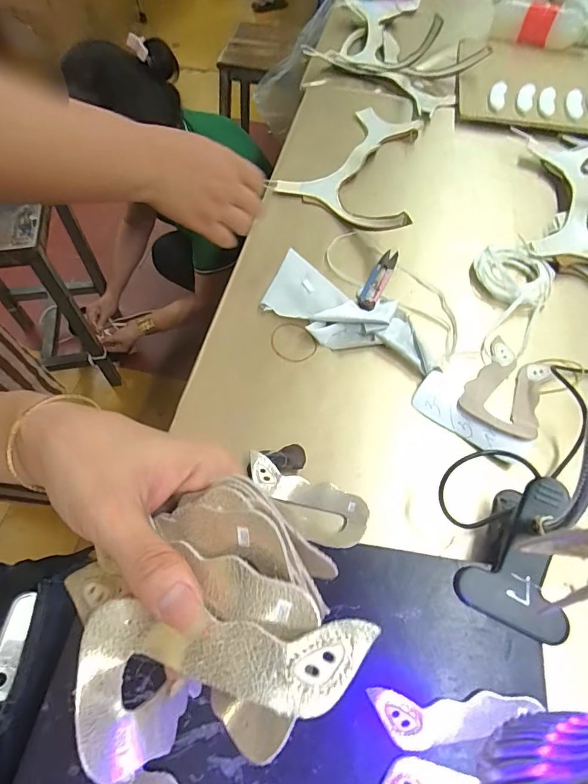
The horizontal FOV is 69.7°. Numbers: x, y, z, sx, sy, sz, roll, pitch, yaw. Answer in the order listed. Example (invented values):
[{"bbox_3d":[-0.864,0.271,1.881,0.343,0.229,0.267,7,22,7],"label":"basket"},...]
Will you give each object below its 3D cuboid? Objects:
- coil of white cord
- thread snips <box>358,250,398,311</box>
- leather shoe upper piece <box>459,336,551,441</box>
[{"bbox_3d":[0.247,-0.130,0.471,0.081,0.020,0.084,0,59,0],"label":"coil of white cord"},{"bbox_3d":[0.094,-0.125,0.466,0.021,0.004,0.101,21,61,13],"label":"thread snips"},{"bbox_3d":[0.202,-0.005,0.398,0.068,0.015,0.106,24,62,14],"label":"leather shoe upper piece"}]

